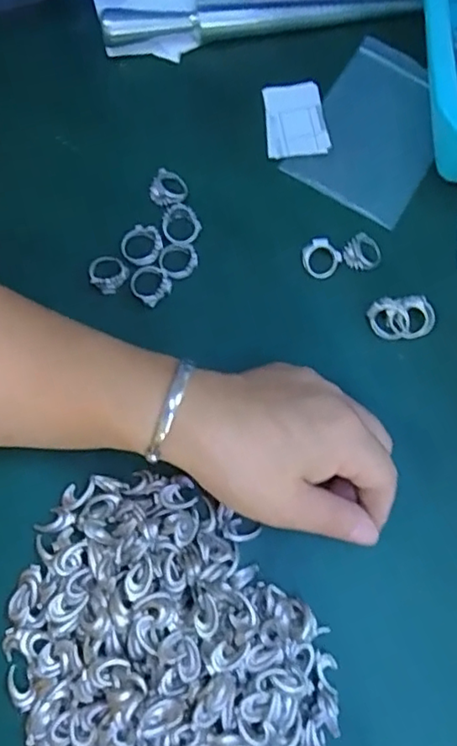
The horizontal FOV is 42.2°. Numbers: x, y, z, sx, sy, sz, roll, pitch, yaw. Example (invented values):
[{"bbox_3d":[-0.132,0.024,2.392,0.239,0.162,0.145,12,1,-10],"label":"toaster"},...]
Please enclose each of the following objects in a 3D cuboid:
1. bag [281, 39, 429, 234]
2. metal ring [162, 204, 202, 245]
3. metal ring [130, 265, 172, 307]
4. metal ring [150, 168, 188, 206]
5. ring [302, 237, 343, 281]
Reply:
[{"bbox_3d":[0.098,-0.159,0.386,0.080,0.008,0.124,30,73,6],"label":"bag"},{"bbox_3d":[-0.028,-0.088,0.352,0.022,0.006,0.026,-12,74,-7],"label":"metal ring"},{"bbox_3d":[-0.045,-0.052,0.338,0.023,0.007,0.021,1,73,-3],"label":"metal ring"},{"bbox_3d":[-0.036,-0.110,0.357,0.020,0.008,0.023,24,73,4],"label":"metal ring"},{"bbox_3d":[0.054,-0.067,0.349,0.021,0.005,0.022,-41,104,8],"label":"ring"}]

